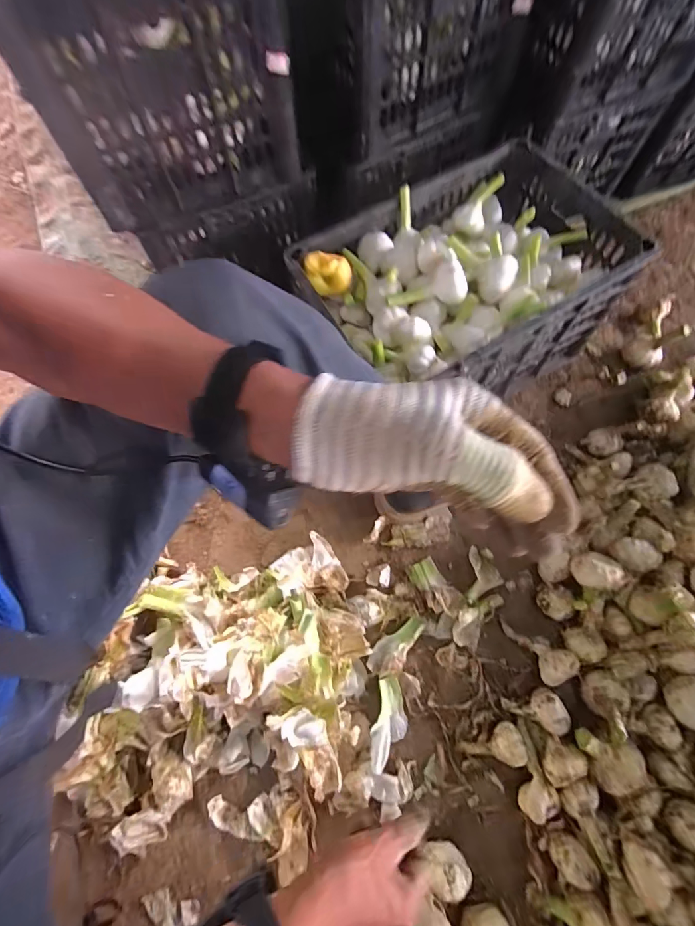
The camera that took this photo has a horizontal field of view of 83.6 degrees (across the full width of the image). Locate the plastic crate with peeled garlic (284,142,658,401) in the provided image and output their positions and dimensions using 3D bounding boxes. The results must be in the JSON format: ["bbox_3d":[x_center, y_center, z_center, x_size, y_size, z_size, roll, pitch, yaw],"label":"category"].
[{"bbox_3d":[0.183,-0.270,0.617,0.438,0.189,0.293,-29,73,-9],"label":"plastic crate with peeled garlic"}]

